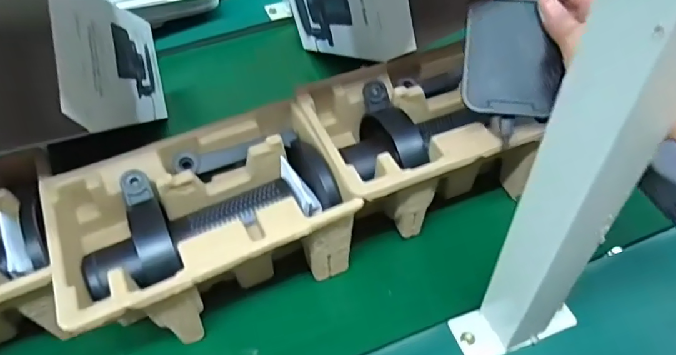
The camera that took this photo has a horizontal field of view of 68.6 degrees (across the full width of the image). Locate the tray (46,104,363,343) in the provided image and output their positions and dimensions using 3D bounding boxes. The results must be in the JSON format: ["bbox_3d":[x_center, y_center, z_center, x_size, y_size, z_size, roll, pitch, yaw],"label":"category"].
[{"bbox_3d":[-0.107,0.044,0.426,0.221,0.104,0.146,-22,50,-13],"label":"tray"}]

